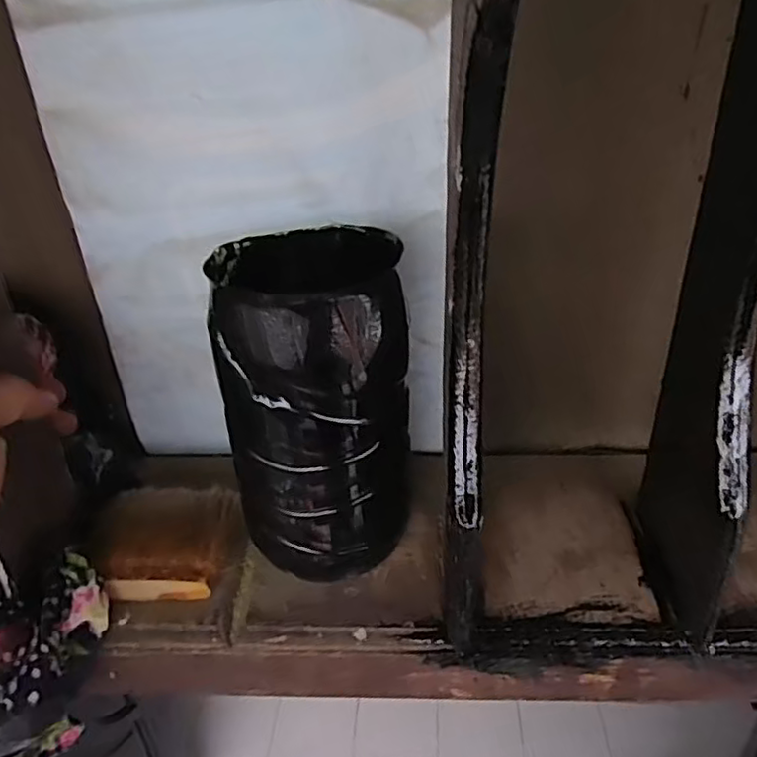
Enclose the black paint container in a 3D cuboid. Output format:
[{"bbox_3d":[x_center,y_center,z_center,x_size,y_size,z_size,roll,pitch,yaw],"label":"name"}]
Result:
[{"bbox_3d":[-0.031,0.017,0.300,0.079,0.148,0.078,-7,32,-8],"label":"black paint container"}]

